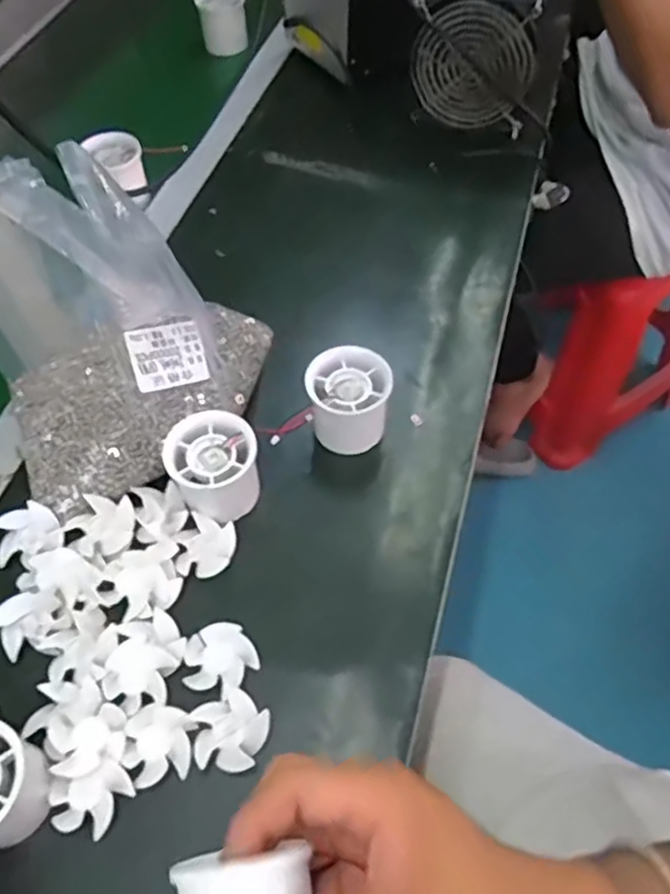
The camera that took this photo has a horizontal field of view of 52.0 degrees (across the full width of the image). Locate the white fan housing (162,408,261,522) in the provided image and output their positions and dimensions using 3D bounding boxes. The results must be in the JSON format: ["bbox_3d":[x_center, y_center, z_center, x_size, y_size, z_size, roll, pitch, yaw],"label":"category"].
[{"bbox_3d":[-0.079,0.013,0.452,0.055,0.048,0.057,-1,56,1],"label":"white fan housing"}]

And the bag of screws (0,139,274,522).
[{"bbox_3d":[-0.137,-0.077,0.427,0.172,0.159,0.138,-18,58,-10],"label":"bag of screws"}]

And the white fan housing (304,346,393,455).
[{"bbox_3d":[0.010,-0.030,0.478,0.057,0.050,0.062,-8,56,-4],"label":"white fan housing"}]

